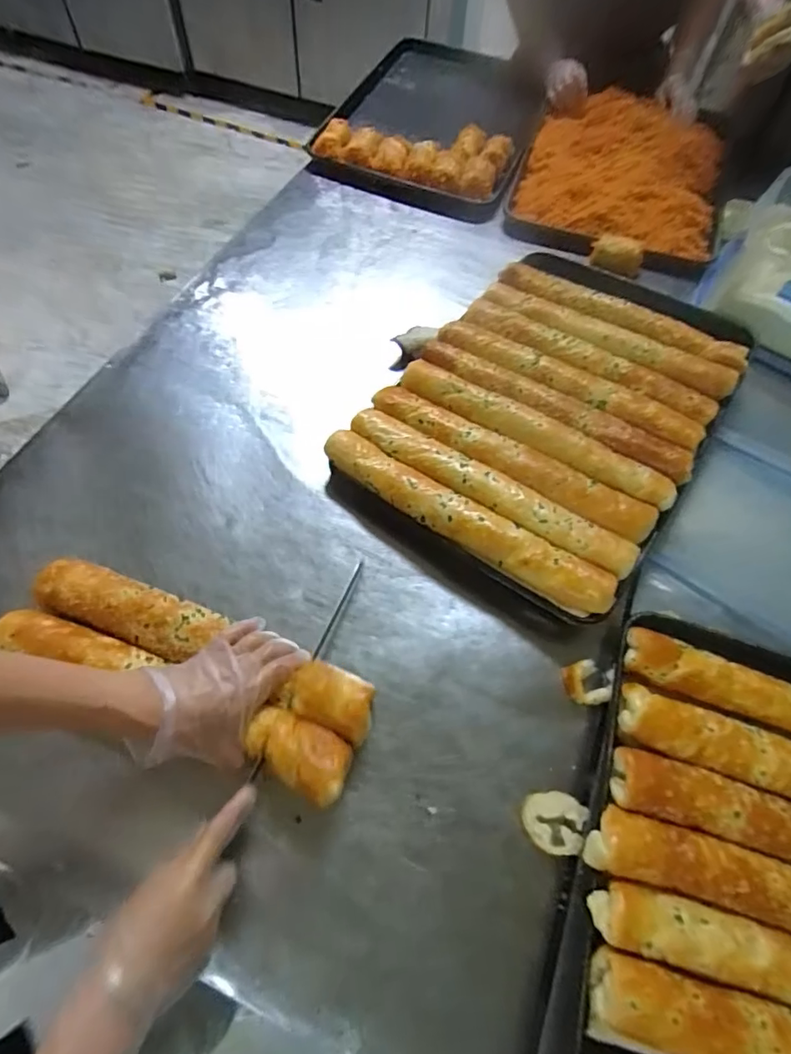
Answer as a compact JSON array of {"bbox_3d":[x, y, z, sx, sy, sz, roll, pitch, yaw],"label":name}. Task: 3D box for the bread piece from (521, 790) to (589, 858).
[{"bbox_3d":[0.153,0.284,0.510,0.060,0.011,0.052,22,62,8],"label":"bread piece"}]

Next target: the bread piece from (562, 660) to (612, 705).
[{"bbox_3d":[0.209,0.170,0.577,0.046,0.017,0.044,-4,62,-6],"label":"bread piece"}]

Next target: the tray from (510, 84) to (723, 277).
[{"bbox_3d":[0.468,-0.730,1.070,0.382,0.064,0.589,20,62,7],"label":"tray"}]

